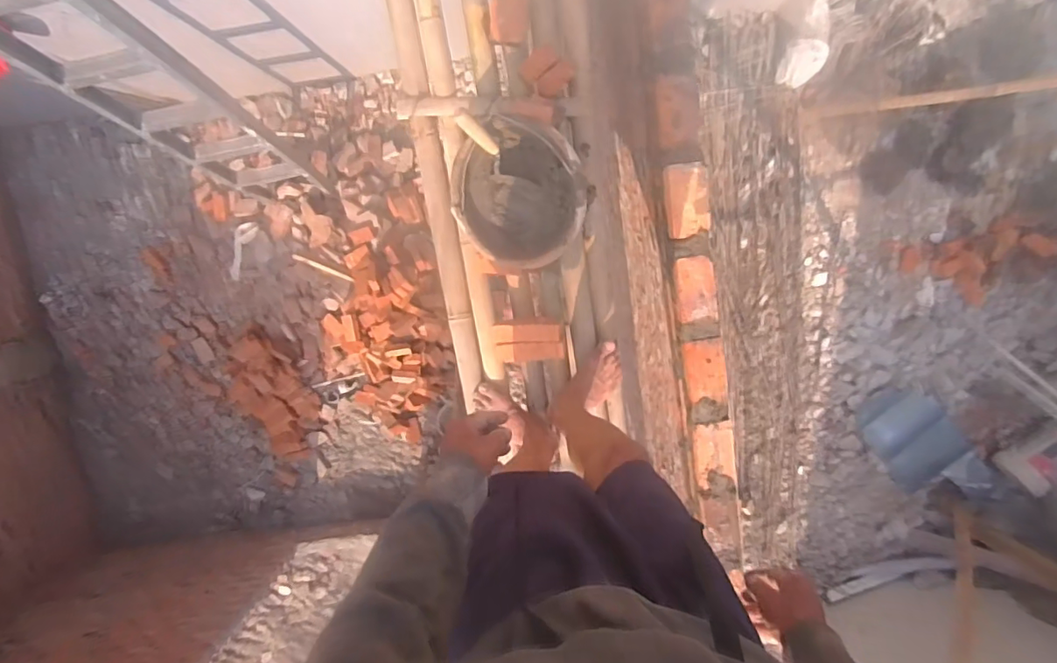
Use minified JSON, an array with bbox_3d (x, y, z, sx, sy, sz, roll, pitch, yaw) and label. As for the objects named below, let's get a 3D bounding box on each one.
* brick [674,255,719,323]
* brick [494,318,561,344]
[{"bbox_3d":[0.372,-0.096,1.184,0.080,0.049,0.139,-7,99,2],"label":"brick"},{"bbox_3d":[-0.002,-0.002,1.268,0.167,0.082,0.052,-3,99,1],"label":"brick"}]

